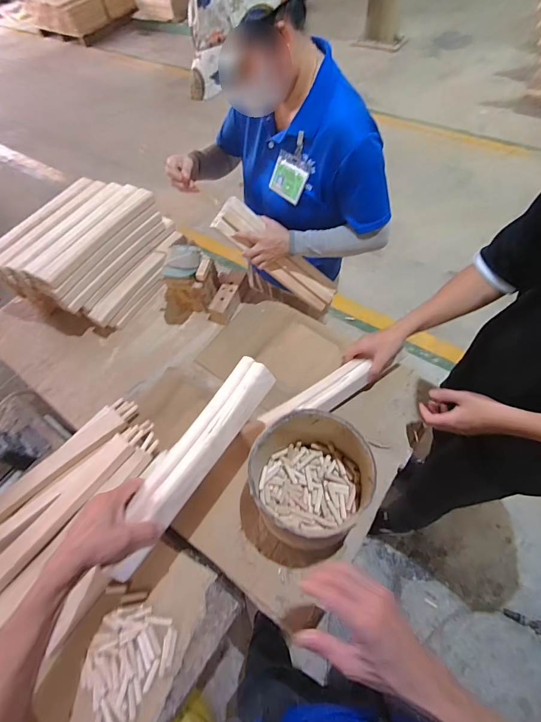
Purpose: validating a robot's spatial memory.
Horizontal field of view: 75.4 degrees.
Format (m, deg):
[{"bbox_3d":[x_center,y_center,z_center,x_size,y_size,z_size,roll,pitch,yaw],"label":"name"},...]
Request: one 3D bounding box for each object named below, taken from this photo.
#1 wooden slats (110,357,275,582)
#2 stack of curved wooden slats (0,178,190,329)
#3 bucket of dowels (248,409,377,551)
[{"bbox_3d":[-0.122,0.145,0.548,0.075,0.038,0.362,28,67,18],"label":"wooden slats"},{"bbox_3d":[-0.491,-0.294,0.992,0.296,0.223,0.390,25,65,17],"label":"stack of curved wooden slats"},{"bbox_3d":[0.065,0.220,0.656,0.196,0.184,0.206,-2,60,3],"label":"bucket of dowels"}]

